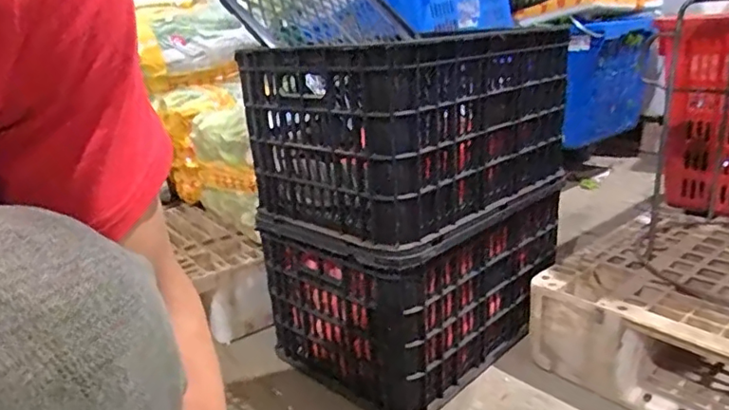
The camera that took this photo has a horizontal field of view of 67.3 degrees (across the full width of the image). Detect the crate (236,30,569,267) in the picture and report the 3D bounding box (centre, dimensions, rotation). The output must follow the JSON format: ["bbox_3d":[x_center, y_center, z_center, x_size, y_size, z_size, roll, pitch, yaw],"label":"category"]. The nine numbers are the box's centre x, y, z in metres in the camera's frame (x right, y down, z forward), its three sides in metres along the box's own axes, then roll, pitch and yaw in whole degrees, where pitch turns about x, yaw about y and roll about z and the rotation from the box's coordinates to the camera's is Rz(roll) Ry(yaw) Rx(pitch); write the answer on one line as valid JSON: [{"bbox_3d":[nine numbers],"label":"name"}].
[{"bbox_3d":[0.083,-0.128,0.894,0.308,0.260,0.434,14,25,42],"label":"crate"}]

